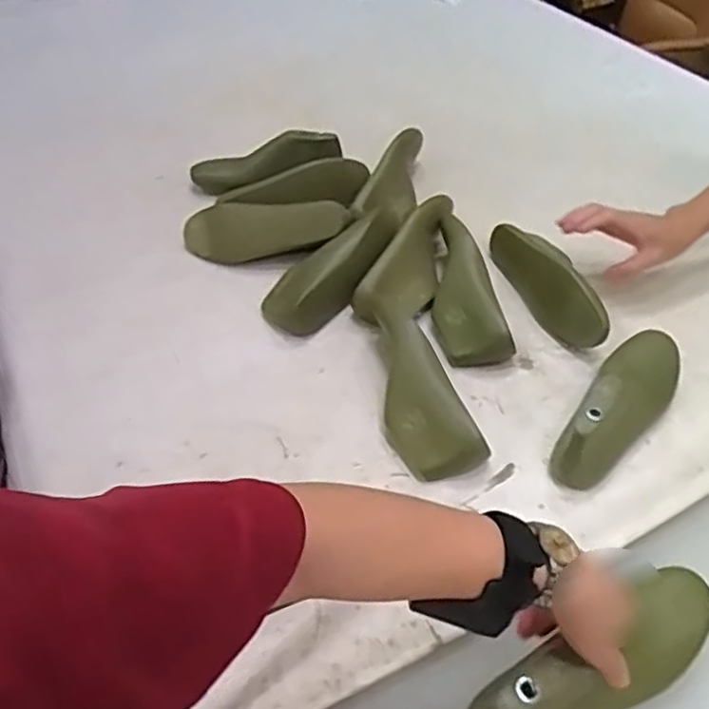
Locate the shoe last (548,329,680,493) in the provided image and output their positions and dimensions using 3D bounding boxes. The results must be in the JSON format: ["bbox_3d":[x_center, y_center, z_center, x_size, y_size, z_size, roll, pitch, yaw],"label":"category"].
[{"bbox_3d":[0.286,0.040,0.698,0.073,0.076,0.242,26,51,23],"label":"shoe last"}]

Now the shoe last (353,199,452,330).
[{"bbox_3d":[0.076,-0.115,0.848,0.085,0.063,0.206,21,64,19],"label":"shoe last"}]

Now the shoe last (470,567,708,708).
[{"bbox_3d":[0.195,0.237,0.519,0.231,0.083,0.065,-16,47,-25],"label":"shoe last"}]

